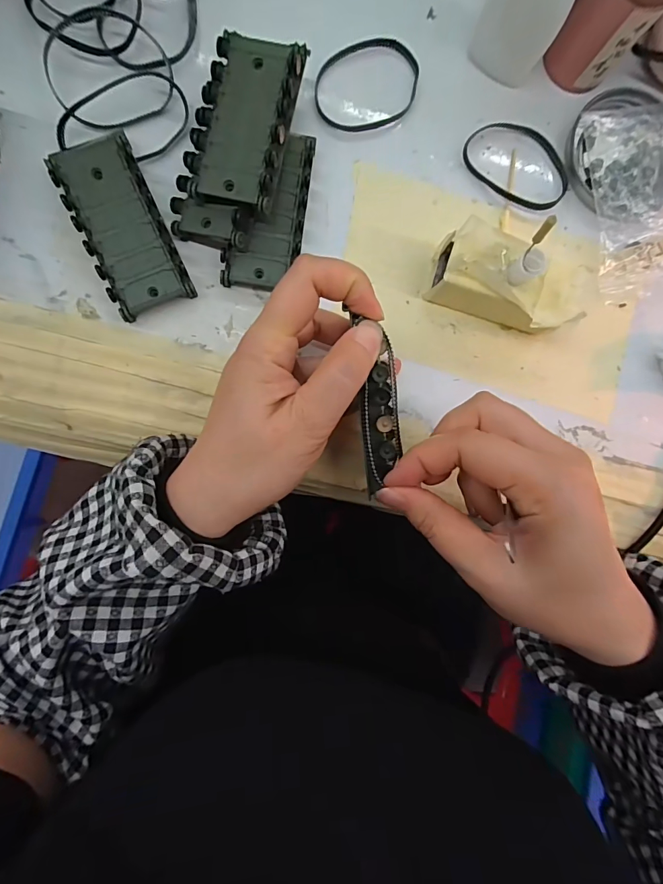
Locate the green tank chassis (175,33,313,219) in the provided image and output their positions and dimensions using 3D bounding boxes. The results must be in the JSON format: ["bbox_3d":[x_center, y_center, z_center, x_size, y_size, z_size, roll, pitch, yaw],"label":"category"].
[{"bbox_3d":[-0.046,-0.168,0.217,0.049,0.014,0.088,13,89,4],"label":"green tank chassis"}]

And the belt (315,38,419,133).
[{"bbox_3d":[0.022,-0.216,0.249,0.066,0.004,0.047,-19,92,-6],"label":"belt"}]

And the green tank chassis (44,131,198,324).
[{"bbox_3d":[-0.114,-0.117,0.227,0.044,0.017,0.087,-23,93,-6],"label":"green tank chassis"}]

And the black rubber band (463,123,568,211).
[{"bbox_3d":[0.119,-0.176,0.261,0.069,0.005,0.049,37,86,-5],"label":"black rubber band"}]

